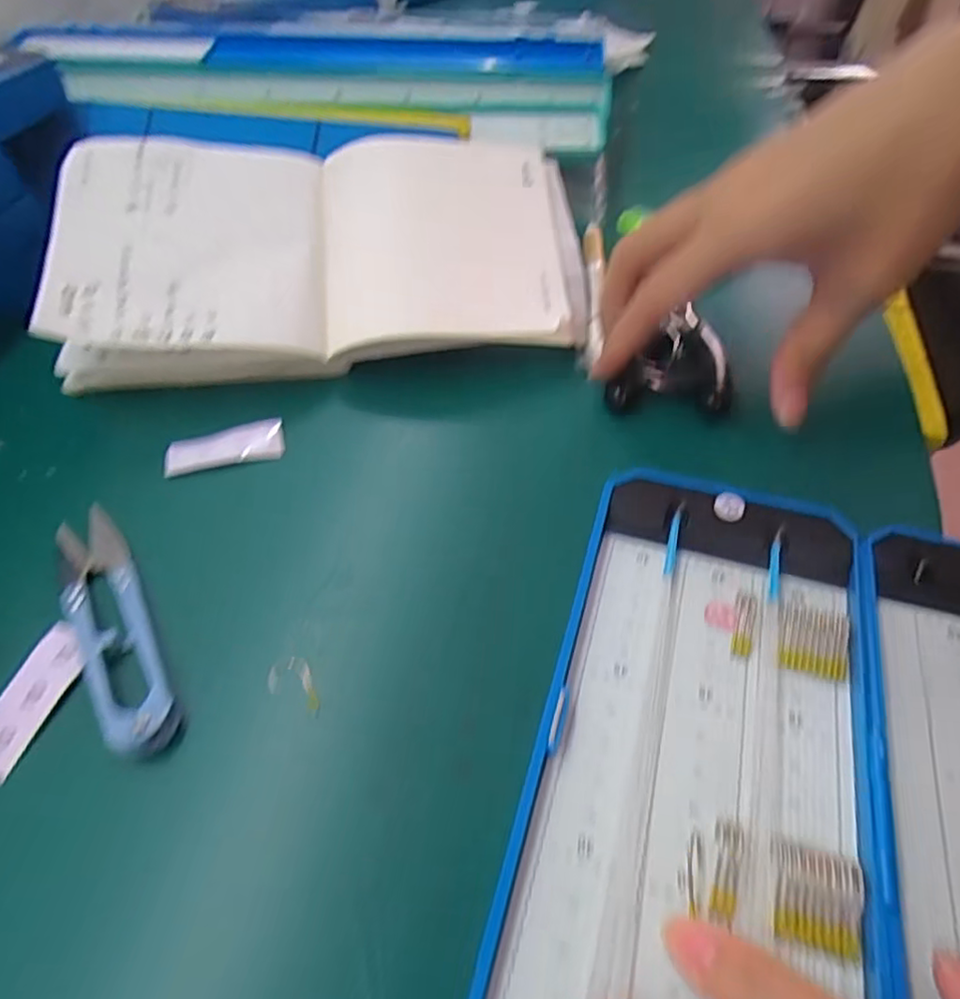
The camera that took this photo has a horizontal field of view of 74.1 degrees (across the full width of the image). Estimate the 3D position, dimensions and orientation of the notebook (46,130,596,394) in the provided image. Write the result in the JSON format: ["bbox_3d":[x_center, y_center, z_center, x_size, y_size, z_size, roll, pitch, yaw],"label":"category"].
[{"bbox_3d":[-0.074,-0.125,0.318,0.241,0.026,0.140,-7,66,-13],"label":"notebook"}]

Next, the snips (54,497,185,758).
[{"bbox_3d":[-0.123,0.038,0.209,0.024,0.010,0.105,-25,54,-21],"label":"snips"}]

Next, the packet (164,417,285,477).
[{"bbox_3d":[-0.107,-0.022,0.269,0.047,0.004,0.021,-14,55,-16],"label":"packet"}]

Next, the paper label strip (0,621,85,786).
[{"bbox_3d":[-0.139,0.062,0.197,0.017,0.004,0.048,19,57,-2],"label":"paper label strip"}]

